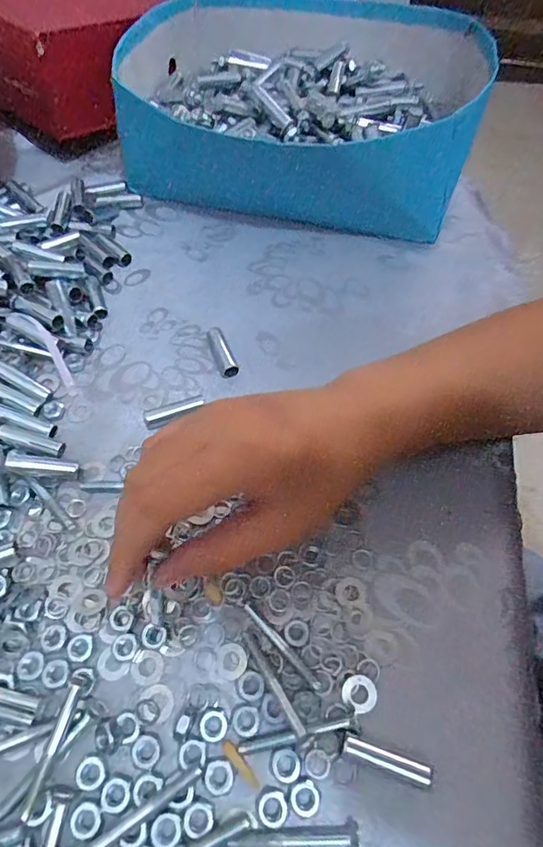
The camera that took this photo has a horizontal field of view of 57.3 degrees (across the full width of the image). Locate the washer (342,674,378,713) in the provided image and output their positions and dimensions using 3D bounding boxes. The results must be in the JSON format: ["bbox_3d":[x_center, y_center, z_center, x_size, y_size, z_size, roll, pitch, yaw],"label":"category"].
[{"bbox_3d":[0.042,0.128,0.236,0.016,0.004,0.015,0,58,0],"label":"washer"}]

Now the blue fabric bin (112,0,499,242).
[{"bbox_3d":[0.023,-0.290,0.451,0.280,0.093,0.222,8,58,6],"label":"blue fabric bin"}]

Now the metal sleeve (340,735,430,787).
[{"bbox_3d":[0.051,0.149,0.220,0.038,0.008,0.008,16,59,10],"label":"metal sleeve"}]

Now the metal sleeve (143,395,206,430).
[{"bbox_3d":[-0.063,-0.007,0.322,0.039,0.011,0.013,-16,59,-9],"label":"metal sleeve"}]

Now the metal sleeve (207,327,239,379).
[{"bbox_3d":[-0.035,-0.050,0.348,0.012,0.011,0.041,-19,60,-11],"label":"metal sleeve"}]

